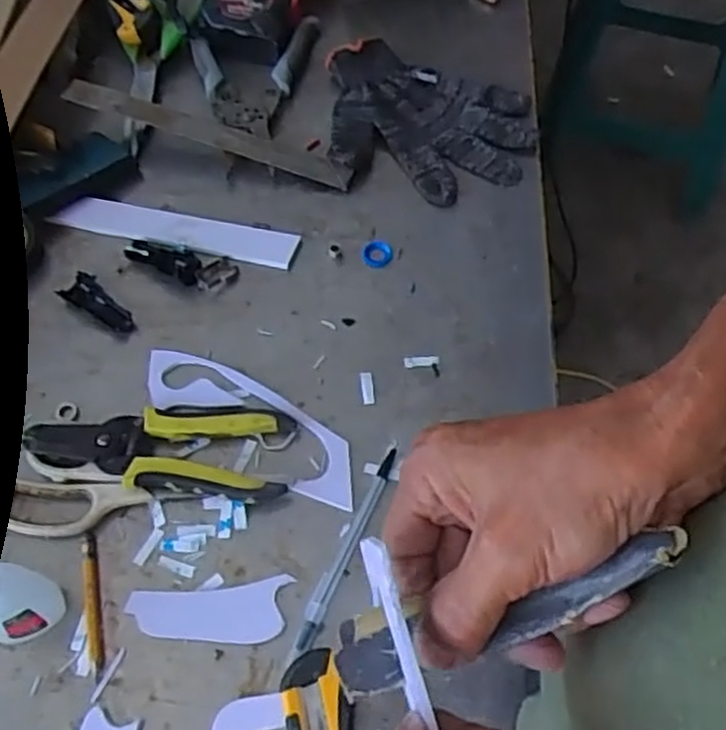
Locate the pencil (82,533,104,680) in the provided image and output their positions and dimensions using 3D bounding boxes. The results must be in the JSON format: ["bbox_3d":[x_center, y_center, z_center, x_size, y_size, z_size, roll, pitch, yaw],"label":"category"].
[{"bbox_3d":[-0.165,0.144,0.469,0.009,0.007,0.088,-13,60,-4],"label":"pencil"}]

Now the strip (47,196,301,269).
[{"bbox_3d":[-0.149,-0.108,0.611,0.194,0.007,0.031,12,74,7],"label":"strip"}]

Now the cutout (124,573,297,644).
[{"bbox_3d":[-0.094,0.149,0.467,0.096,0.004,0.036,-3,60,2],"label":"cutout"}]

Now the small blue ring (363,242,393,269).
[{"bbox_3d":[0.011,-0.086,0.599,0.024,0.004,0.023,-2,60,3],"label":"small blue ring"}]

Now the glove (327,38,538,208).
[{"bbox_3d":[0.047,-0.206,0.653,0.184,0.022,0.146,19,63,14],"label":"glove"}]

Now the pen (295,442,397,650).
[{"bbox_3d":[-0.009,0.109,0.483,0.011,0.006,0.141,20,63,14],"label":"pen"}]

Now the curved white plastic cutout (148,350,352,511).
[{"bbox_3d":[-0.077,0.037,0.529,0.178,0.006,0.050,28,65,18],"label":"curved white plastic cutout"}]

